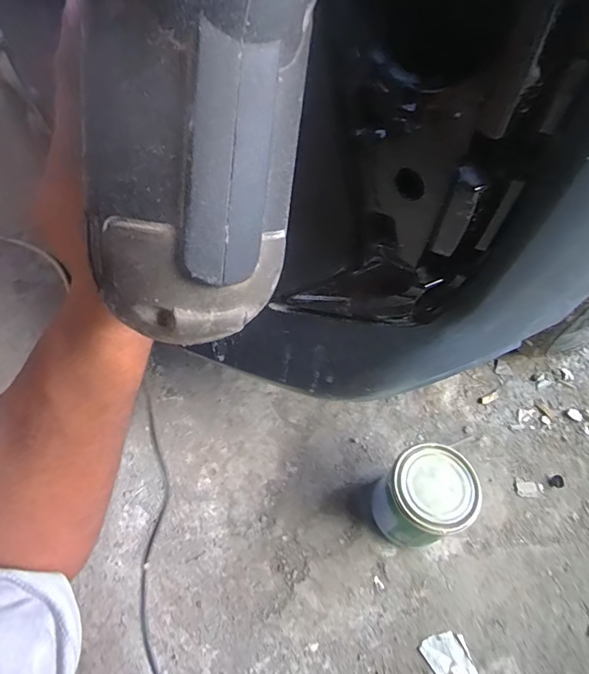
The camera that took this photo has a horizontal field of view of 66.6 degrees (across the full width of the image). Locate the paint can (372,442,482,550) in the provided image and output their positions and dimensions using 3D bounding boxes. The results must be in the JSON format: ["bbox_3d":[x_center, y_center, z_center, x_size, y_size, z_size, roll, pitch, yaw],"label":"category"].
[{"bbox_3d":[0.164,0.211,0.595,0.117,0.140,0.107,2,60,-3],"label":"paint can"}]

